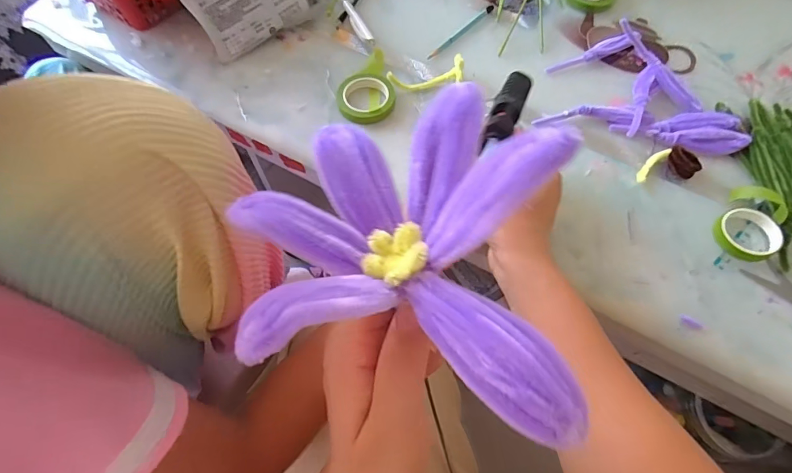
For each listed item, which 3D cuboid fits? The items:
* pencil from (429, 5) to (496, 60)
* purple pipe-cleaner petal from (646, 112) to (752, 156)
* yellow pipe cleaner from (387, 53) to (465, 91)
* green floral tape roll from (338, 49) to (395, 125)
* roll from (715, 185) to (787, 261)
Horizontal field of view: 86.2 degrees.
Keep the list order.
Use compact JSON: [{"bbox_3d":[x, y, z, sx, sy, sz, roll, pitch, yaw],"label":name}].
[{"bbox_3d":[0.080,-0.250,0.516,0.008,0.004,0.121,39,70,18],"label":"pencil"},{"bbox_3d":[0.313,-0.109,0.441,0.091,0.015,0.044,5,63,3],"label":"purple pipe-cleaner petal"},{"bbox_3d":[0.034,-0.177,0.469,0.084,0.024,0.027,-14,64,-7],"label":"yellow pipe cleaner"},{"bbox_3d":[-0.036,-0.167,0.470,0.062,0.015,0.097,-12,64,-6],"label":"green floral tape roll"},{"bbox_3d":[0.331,-0.014,0.390,0.052,0.022,0.082,39,70,18],"label":"roll"}]

